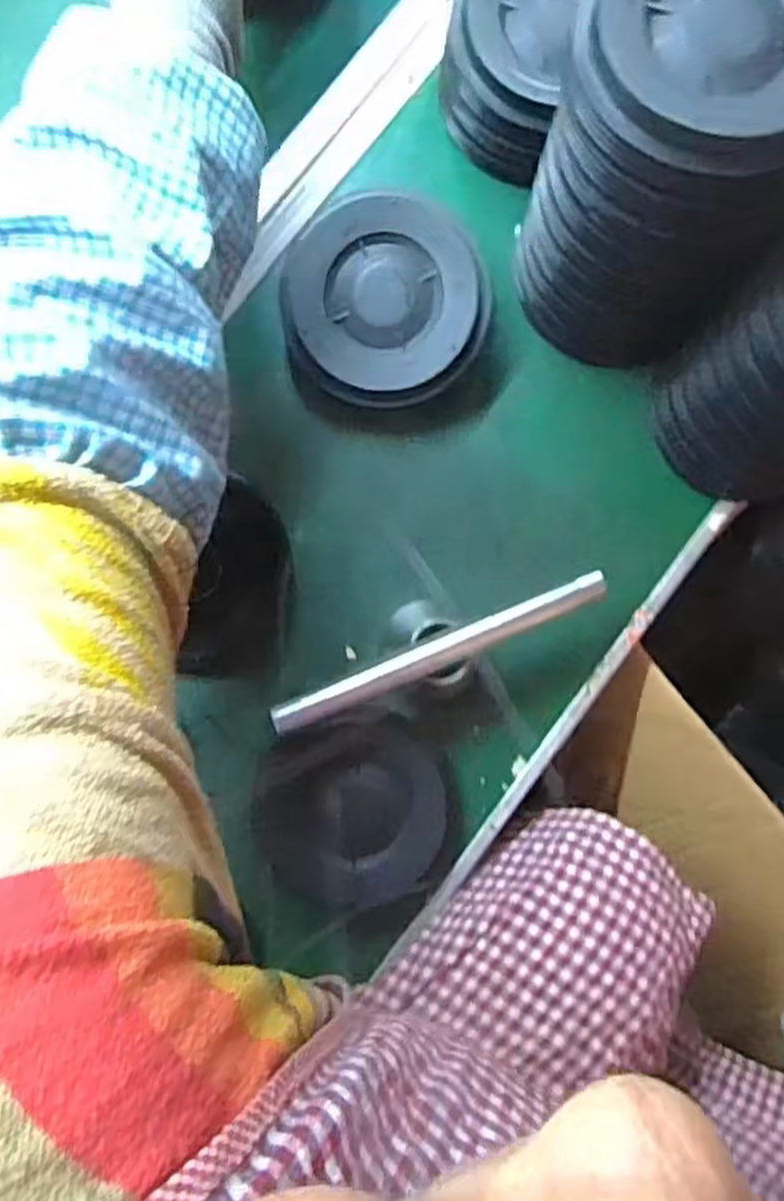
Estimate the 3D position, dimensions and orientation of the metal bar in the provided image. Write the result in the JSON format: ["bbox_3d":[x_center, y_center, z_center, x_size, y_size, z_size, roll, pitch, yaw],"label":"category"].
[{"bbox_3d":[0.027,0.028,0.446,0.196,0.015,0.016,-23,90,-6],"label":"metal bar"}]

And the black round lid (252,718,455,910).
[{"bbox_3d":[-0.021,0.128,0.481,0.117,0.021,0.105,-11,88,-6],"label":"black round lid"}]

